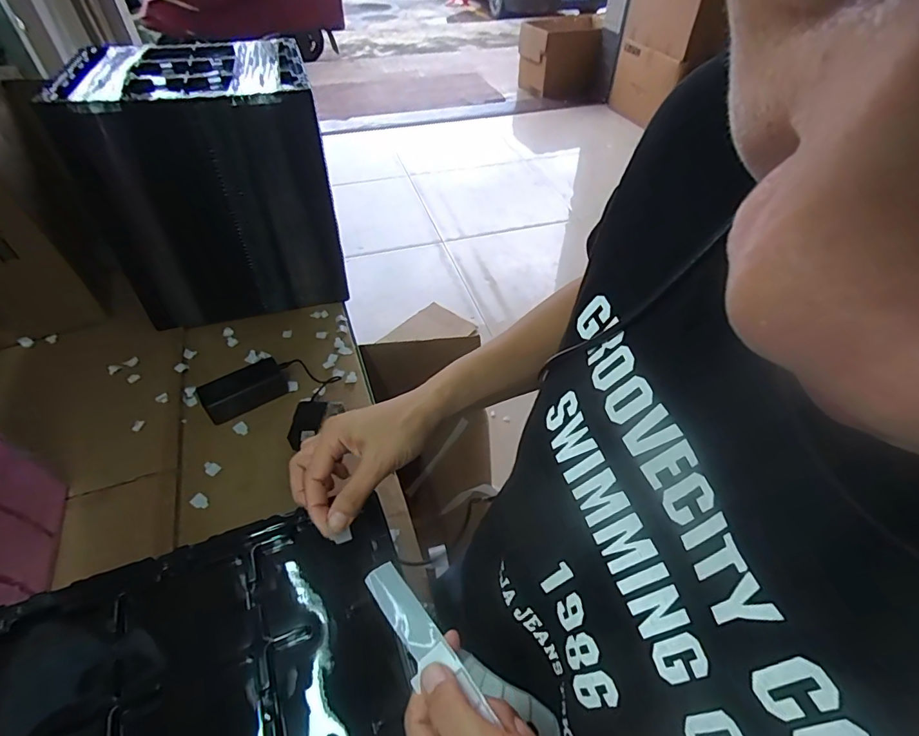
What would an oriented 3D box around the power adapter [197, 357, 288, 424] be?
[{"bbox_3d":[-0.362,0.036,0.800,0.131,0.044,0.060,-29,54,-26],"label":"power adapter"}]

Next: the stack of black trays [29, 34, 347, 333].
[{"bbox_3d":[-0.455,-0.343,0.909,0.365,0.400,0.308,-16,50,-16],"label":"stack of black trays"}]

